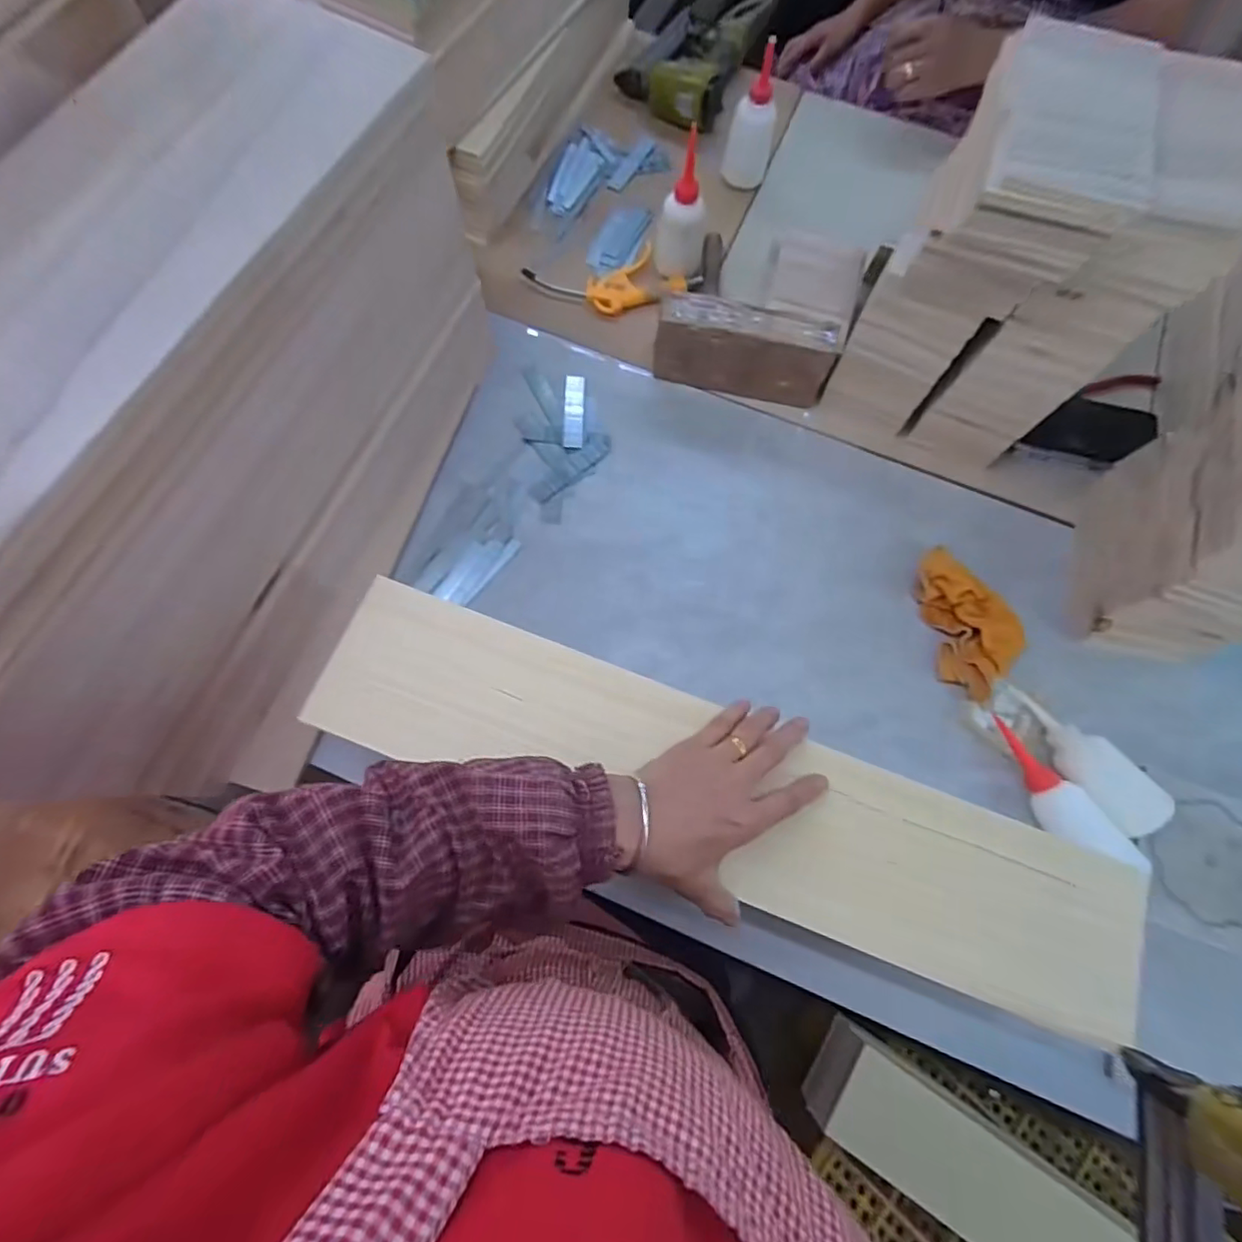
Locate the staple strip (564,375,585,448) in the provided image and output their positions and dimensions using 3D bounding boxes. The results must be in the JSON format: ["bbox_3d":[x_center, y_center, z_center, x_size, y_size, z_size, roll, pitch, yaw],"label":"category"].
[{"bbox_3d":[-0.059,-0.265,0.739,0.024,0.004,0.109,1,72,-1],"label":"staple strip"}]

